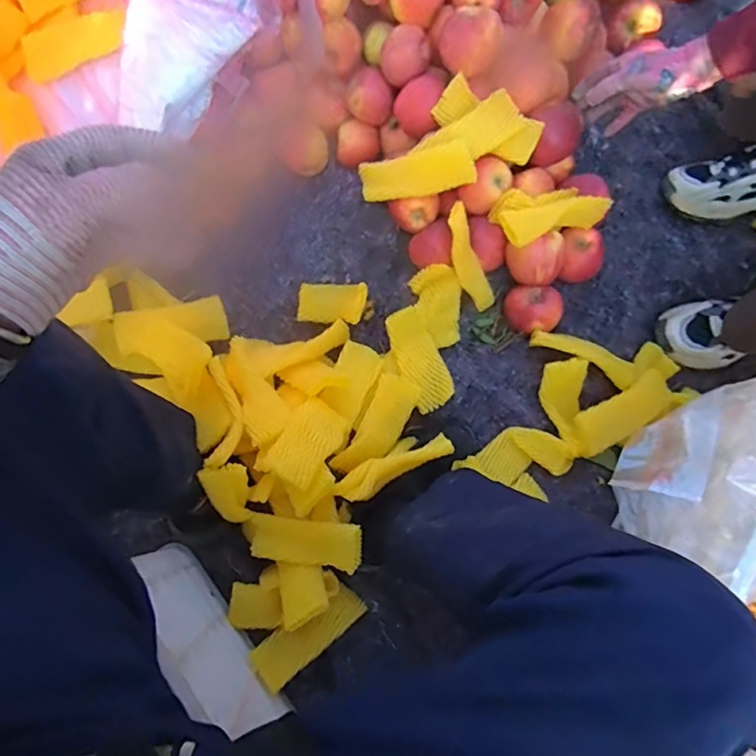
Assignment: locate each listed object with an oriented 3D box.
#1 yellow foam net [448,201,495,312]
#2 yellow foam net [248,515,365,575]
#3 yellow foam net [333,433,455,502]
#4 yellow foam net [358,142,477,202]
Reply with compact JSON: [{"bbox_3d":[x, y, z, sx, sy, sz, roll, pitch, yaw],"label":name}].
[{"bbox_3d":[0.137,-0.181,0.797,0.044,0.017,0.169,-27,116,-7],"label":"yellow foam net"},{"bbox_3d":[-0.100,0.226,0.709,0.176,0.024,0.060,-3,75,28],"label":"yellow foam net"},{"bbox_3d":[0.021,0.123,0.713,0.167,0.024,0.042,-26,78,-7],"label":"yellow foam net"},{"bbox_3d":[0.056,-0.305,0.773,0.169,0.016,0.071,-11,113,23],"label":"yellow foam net"}]

